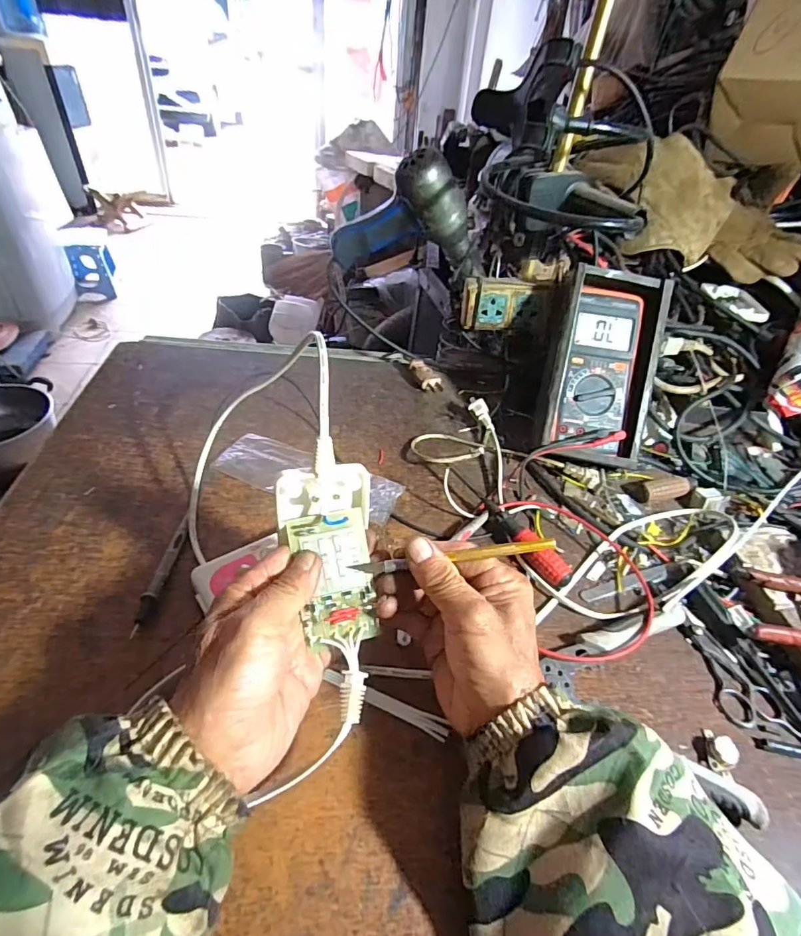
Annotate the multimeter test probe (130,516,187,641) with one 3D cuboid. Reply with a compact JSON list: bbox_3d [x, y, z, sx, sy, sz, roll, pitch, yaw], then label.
[{"bbox_3d":[-0.184,0.080,0.379,0.011,0.006,0.104,5,42,-2],"label":"multimeter test probe"}]

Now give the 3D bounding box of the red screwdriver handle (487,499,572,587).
[{"bbox_3d":[0.111,0.065,0.442,0.020,0.016,0.102,-24,50,-30],"label":"red screwdriver handle"}]

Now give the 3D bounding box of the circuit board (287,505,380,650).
[{"bbox_3d":[-0.042,0.071,0.318,0.048,0.004,0.082,-8,86,-21],"label":"circuit board"}]

